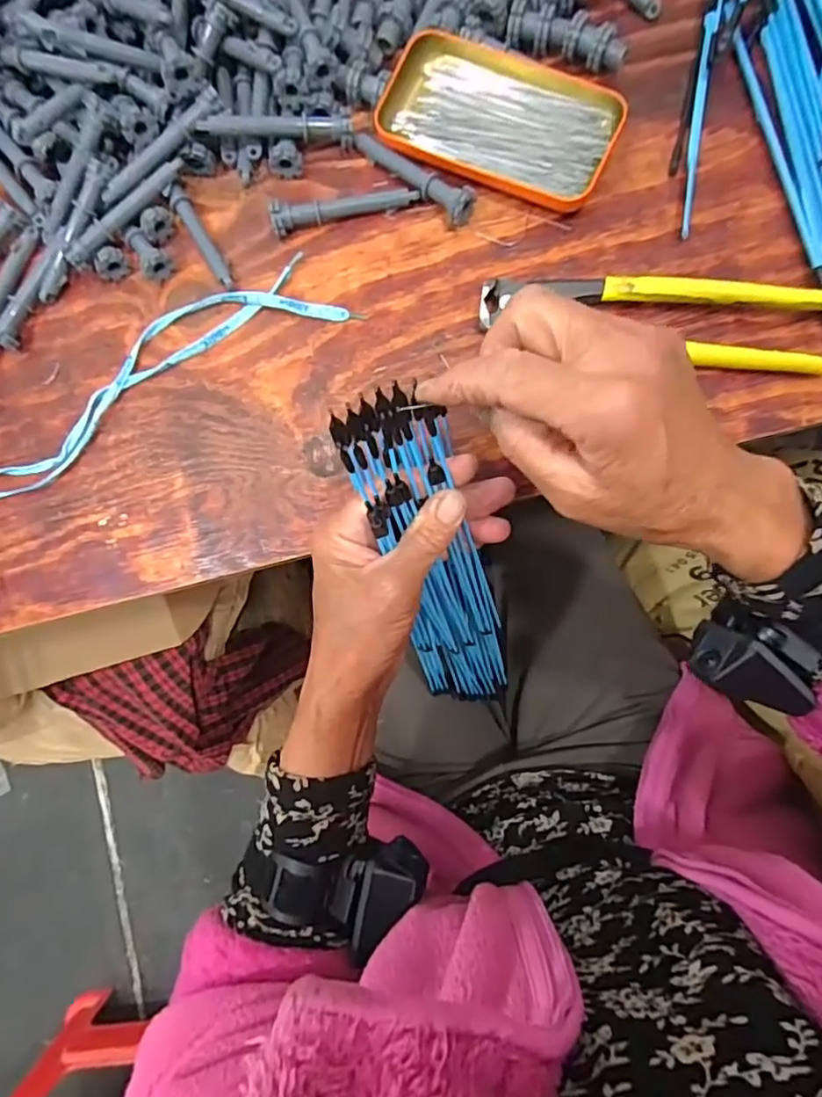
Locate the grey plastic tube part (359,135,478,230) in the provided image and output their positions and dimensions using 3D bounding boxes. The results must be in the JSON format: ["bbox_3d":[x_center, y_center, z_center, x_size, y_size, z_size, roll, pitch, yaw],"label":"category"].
[{"bbox_3d":[0.002,-0.236,0.379,0.089,0.020,0.017,43,89,8],"label":"grey plastic tube part"}]

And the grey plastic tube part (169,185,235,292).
[{"bbox_3d":[-0.135,-0.201,0.390,0.012,0.014,0.074,-31,82,1],"label":"grey plastic tube part"}]

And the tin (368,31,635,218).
[{"bbox_3d":[0.055,-0.269,0.379,0.143,0.020,0.084,22,87,7],"label":"tin"}]

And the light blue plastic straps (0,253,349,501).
[{"bbox_3d":[-0.185,-0.103,0.388,0.291,0.010,0.059,-28,82,2],"label":"light blue plastic straps"}]

